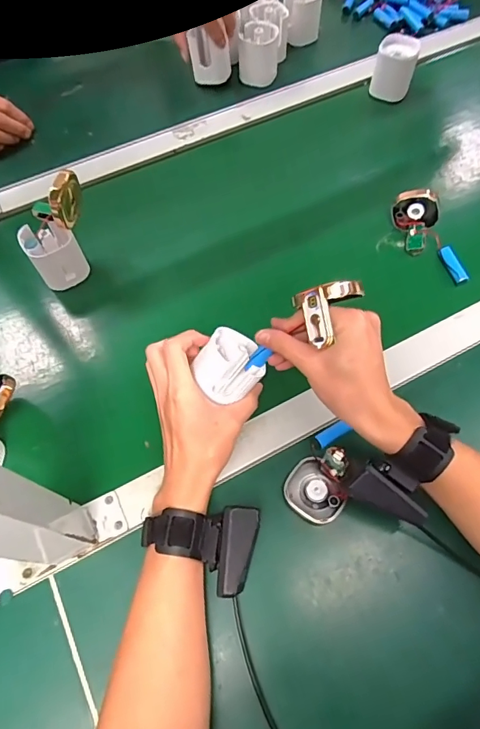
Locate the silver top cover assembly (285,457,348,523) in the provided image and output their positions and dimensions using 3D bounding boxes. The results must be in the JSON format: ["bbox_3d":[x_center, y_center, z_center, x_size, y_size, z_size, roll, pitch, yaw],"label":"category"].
[{"bbox_3d":[0.068,0.117,0.411,0.045,0.013,0.054,-34,68,-15],"label":"silver top cover assembly"}]

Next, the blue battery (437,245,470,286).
[{"bbox_3d":[0.253,-0.119,0.532,0.012,0.012,0.054,-13,64,-5],"label":"blue battery"}]

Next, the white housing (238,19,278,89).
[{"bbox_3d":[0.029,-0.477,0.683,0.059,0.057,0.059,3,64,3],"label":"white housing"}]

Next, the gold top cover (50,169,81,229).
[{"bbox_3d":[-0.183,-0.173,0.475,0.013,0.050,0.051,10,61,1],"label":"gold top cover"}]

